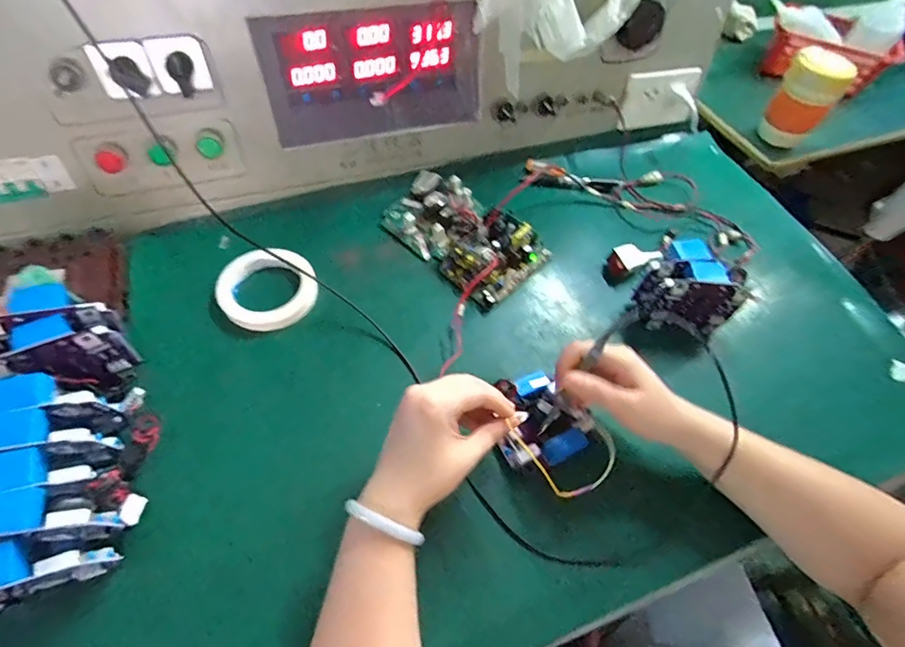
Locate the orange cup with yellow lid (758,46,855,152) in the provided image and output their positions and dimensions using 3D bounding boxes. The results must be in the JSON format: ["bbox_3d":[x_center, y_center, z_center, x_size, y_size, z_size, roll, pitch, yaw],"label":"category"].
[{"bbox_3d":[0.577,-0.367,0.759,0.087,0.140,0.073,33,61,16],"label":"orange cup with yellow lid"}]

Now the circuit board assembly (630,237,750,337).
[{"bbox_3d":[0.266,-0.037,0.518,0.104,0.077,0.077,24,59,11],"label":"circuit board assembly"}]

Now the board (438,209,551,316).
[{"bbox_3d":[0.045,-0.084,0.558,0.100,0.033,0.133,41,63,20],"label":"board"}]

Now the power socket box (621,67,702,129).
[{"bbox_3d":[0.302,-0.325,0.669,0.102,0.079,0.019,-3,49,-1],"label":"power socket box"}]

